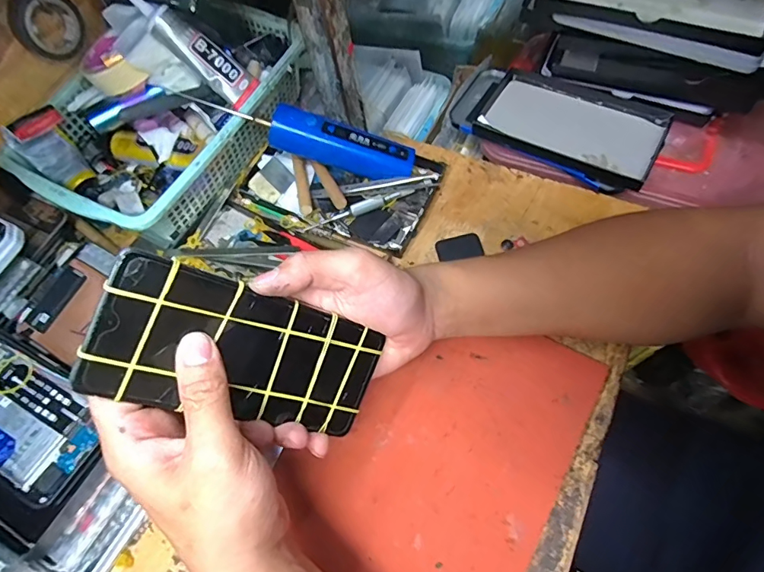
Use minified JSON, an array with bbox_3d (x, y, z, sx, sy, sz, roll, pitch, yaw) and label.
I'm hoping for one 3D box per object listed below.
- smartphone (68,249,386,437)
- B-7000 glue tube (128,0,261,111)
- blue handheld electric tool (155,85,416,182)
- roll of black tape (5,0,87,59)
[{"bbox_3d":[-0.074,0.041,0.263,0.161,0.005,0.075,24,88,-31],"label":"smartphone"},{"bbox_3d":[-0.177,-0.224,0.433,0.123,0.021,0.034,37,65,-24],"label":"B-7000 glue tube"},{"bbox_3d":[-0.079,-0.140,0.421,0.220,0.033,0.028,16,65,-7],"label":"blue handheld electric tool"},{"bbox_3d":[-0.306,-0.242,0.420,0.023,0.057,0.056,20,68,15],"label":"roll of black tape"}]

